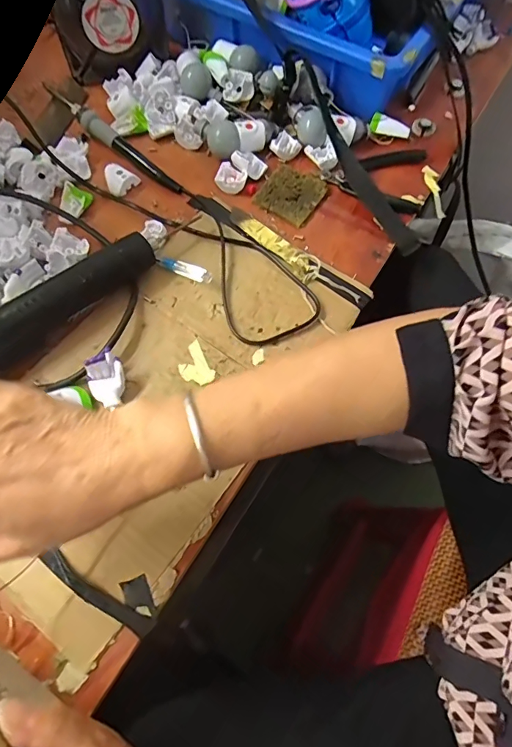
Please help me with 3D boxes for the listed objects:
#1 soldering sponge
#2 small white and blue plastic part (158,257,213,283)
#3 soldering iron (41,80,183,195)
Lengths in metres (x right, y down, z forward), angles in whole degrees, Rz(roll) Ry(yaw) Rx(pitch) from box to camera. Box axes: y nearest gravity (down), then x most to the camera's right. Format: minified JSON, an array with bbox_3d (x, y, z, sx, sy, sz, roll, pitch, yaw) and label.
[{"bbox_3d":[0.036,-0.187,0.455,0.059,0.006,0.066,29,68,12],"label":"soldering sponge"},{"bbox_3d":[-0.065,-0.095,0.402,0.054,0.012,0.011,24,67,10],"label":"small white and blue plastic part"},{"bbox_3d":[-0.157,-0.254,0.471,0.201,0.026,0.016,37,70,15],"label":"soldering iron"}]

